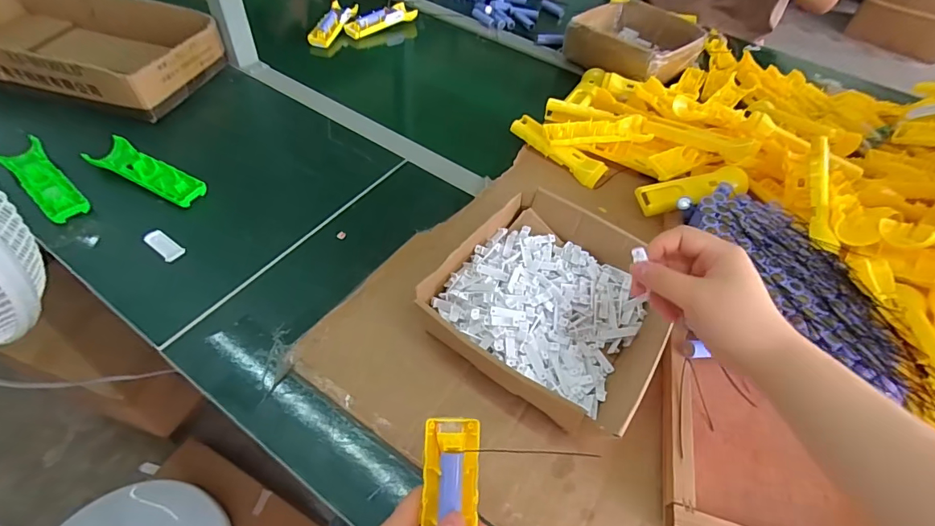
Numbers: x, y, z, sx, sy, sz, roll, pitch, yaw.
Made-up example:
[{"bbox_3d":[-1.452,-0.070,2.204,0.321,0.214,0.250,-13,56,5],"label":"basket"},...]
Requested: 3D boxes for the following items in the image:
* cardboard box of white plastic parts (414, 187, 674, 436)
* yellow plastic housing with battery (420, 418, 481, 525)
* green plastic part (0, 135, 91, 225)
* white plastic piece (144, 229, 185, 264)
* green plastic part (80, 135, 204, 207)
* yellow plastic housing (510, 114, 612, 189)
[{"bbox_3d":[0.093,0.038,0.500,0.232,0.058,0.234,29,54,16],"label":"cardboard box of white plastic parts"},{"bbox_3d":[-0.011,0.201,0.337,0.041,0.022,0.156,0,79,-6],"label":"yellow plastic housing with battery"},{"bbox_3d":[-0.542,-0.106,0.576,0.162,0.027,0.049,35,56,21],"label":"green plastic part"},{"bbox_3d":[-0.364,-0.021,0.540,0.052,0.012,0.022,34,56,20],"label":"white plastic piece"},{"bbox_3d":[-0.430,-0.125,0.601,0.163,0.026,0.048,24,53,13],"label":"green plastic part"},{"bbox_3d":[0.139,-0.174,0.696,0.161,0.035,0.038,37,57,22],"label":"yellow plastic housing"}]

